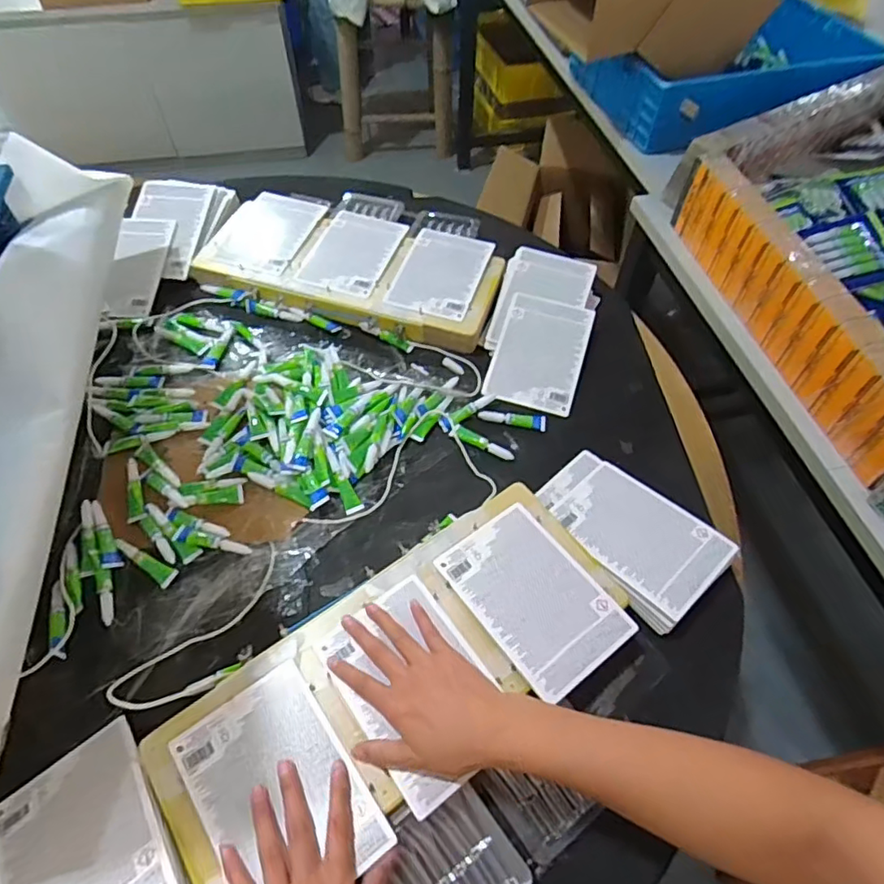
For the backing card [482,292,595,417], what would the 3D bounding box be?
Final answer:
[{"bbox_3d":[0.133,-0.123,0.768,0.117,0.006,0.173,16,69,9],"label":"backing card"}]

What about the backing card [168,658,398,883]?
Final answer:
[{"bbox_3d":[-0.129,0.276,0.456,0.113,0.005,0.165,-32,62,-21],"label":"backing card"}]

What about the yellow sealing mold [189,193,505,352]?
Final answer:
[{"bbox_3d":[-0.129,-0.263,0.836,0.418,0.031,0.198,17,57,10],"label":"yellow sealing mold"}]

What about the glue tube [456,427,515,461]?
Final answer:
[{"bbox_3d":[0.050,0.002,0.690,0.077,0.015,0.014,23,58,14],"label":"glue tube"}]

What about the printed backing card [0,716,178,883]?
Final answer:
[{"bbox_3d":[-0.282,0.314,0.442,0.113,0.008,0.164,-35,44,-21],"label":"printed backing card"}]

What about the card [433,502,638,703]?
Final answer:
[{"bbox_3d":[0.089,0.146,0.551,0.117,0.009,0.168,-31,62,-21],"label":"card"}]

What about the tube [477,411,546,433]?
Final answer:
[{"bbox_3d":[0.089,-0.029,0.716,0.085,0.010,0.022,7,55,3],"label":"tube"}]

